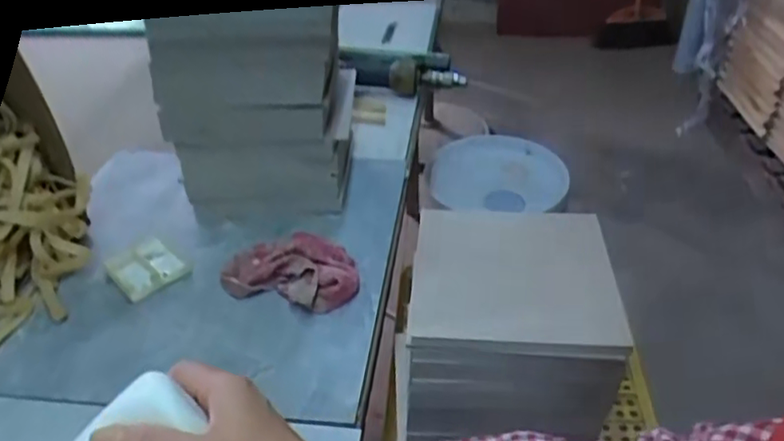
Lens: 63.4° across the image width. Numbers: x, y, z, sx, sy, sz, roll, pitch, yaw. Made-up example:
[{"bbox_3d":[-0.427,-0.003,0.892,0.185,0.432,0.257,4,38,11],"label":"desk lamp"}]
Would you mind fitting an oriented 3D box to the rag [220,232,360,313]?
[{"bbox_3d":[-0.099,0.045,0.624,0.135,0.042,0.078,9,39,14],"label":"rag"}]

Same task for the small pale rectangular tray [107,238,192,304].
[{"bbox_3d":[-0.257,0.046,0.658,0.079,0.012,0.066,29,48,34],"label":"small pale rectangular tray"}]

